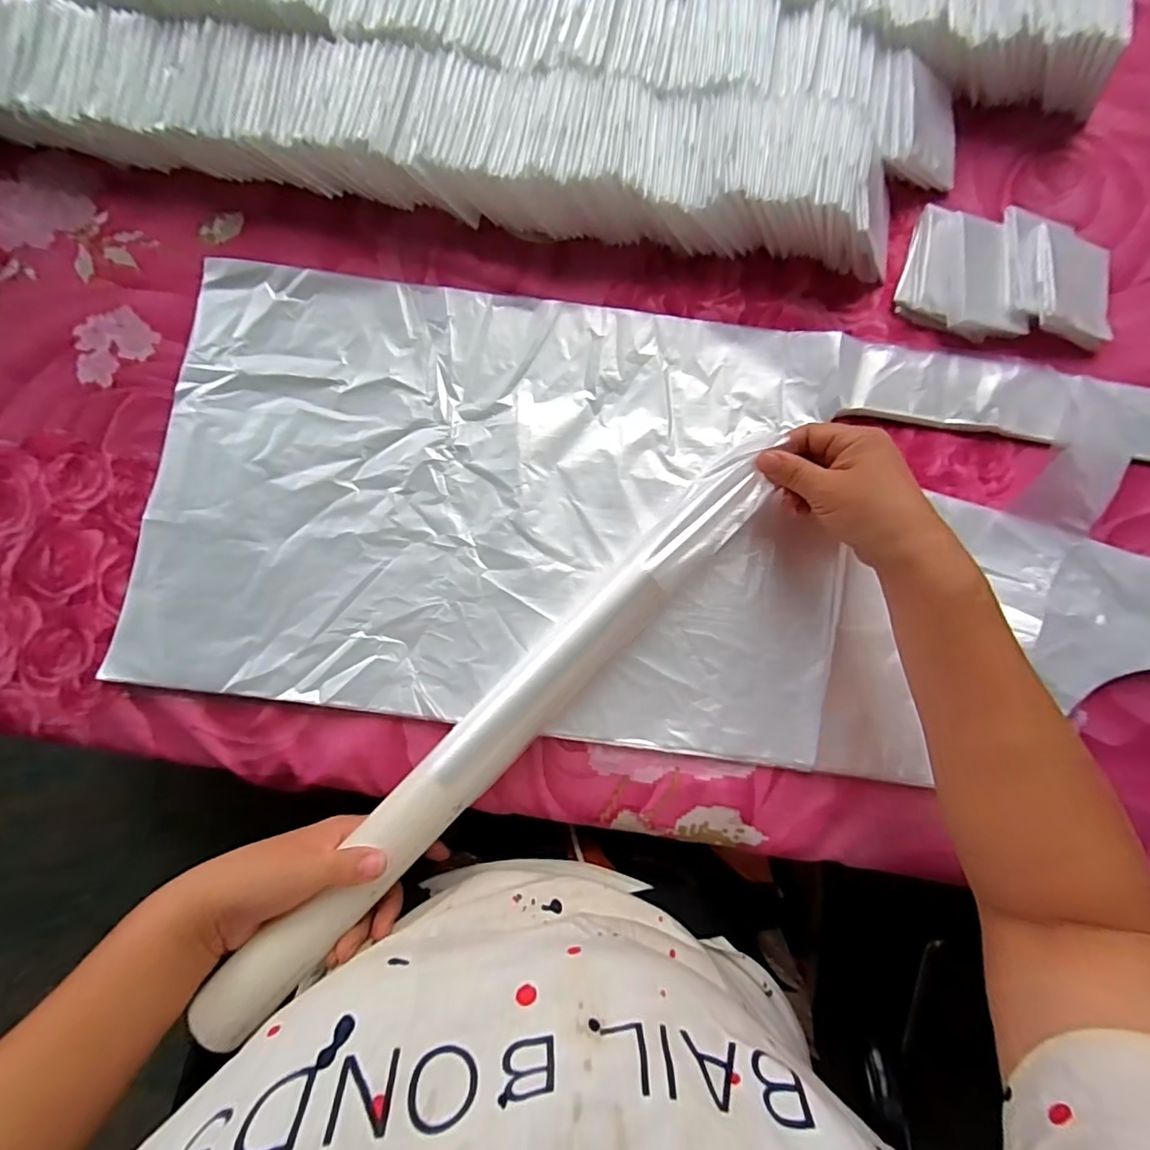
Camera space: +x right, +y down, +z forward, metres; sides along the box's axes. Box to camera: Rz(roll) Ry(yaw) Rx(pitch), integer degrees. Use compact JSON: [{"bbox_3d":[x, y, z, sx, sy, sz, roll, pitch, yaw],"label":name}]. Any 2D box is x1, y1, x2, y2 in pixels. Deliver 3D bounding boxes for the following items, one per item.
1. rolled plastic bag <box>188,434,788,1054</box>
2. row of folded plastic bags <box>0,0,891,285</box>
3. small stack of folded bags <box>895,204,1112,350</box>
[{"bbox_3d":[-0.037,0.087,0.329,0.039,0.028,0.456,44,82,3],"label":"rolled plastic bag"},{"bbox_3d":[-0.128,-0.323,0.382,0.728,0.042,0.094,8,84,0],"label":"row of folded plastic bags"},{"bbox_3d":[0.326,-0.223,0.395,0.151,0.019,0.096,13,84,0],"label":"small stack of folded bags"}]

